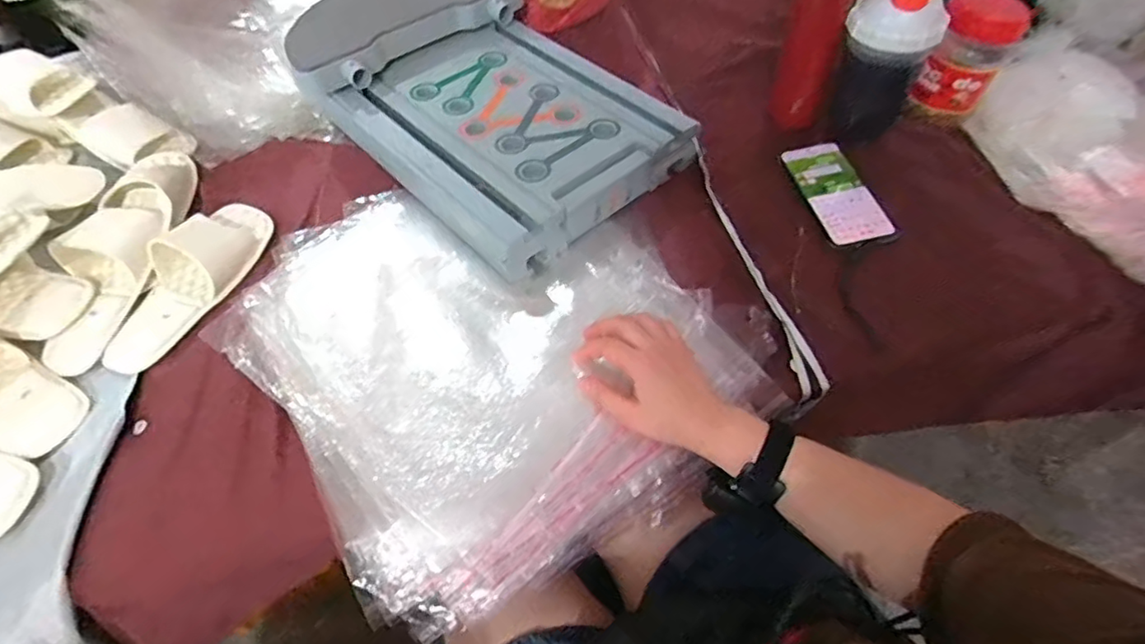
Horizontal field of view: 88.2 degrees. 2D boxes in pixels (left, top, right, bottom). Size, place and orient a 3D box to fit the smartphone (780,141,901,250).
[{"bbox_3d":[0.301,-0.149,0.675,0.073,0.015,0.162,-8,56,-2],"label":"smartphone"}]

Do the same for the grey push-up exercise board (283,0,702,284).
[{"bbox_3d":[-0.087,-0.278,0.708,0.311,0.126,0.397,-39,62,-21],"label":"grey push-up exercise board"}]

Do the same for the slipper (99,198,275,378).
[{"bbox_3d":[-0.428,-0.056,0.651,0.098,0.052,0.230,18,59,15],"label":"slipper"}]

